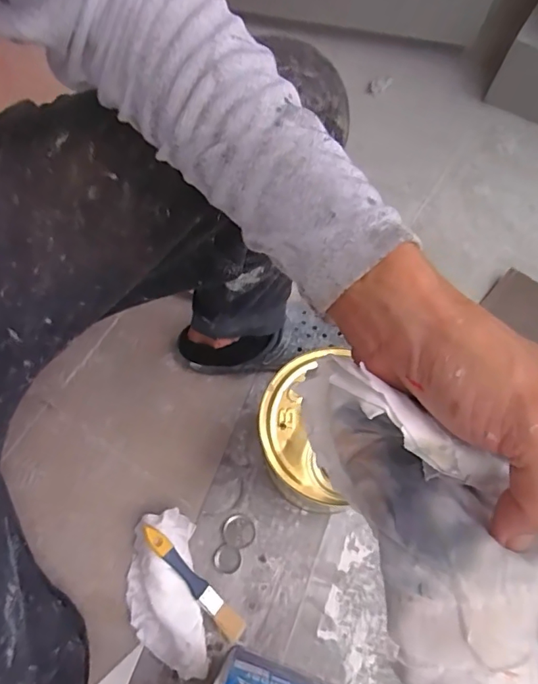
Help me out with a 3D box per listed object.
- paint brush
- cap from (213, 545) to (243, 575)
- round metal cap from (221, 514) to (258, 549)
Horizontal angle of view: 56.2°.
[{"bbox_3d":[-0.091,0.292,0.613,0.026,0.015,0.177,-40,99,-14],"label":"paint brush"},{"bbox_3d":[-0.053,0.279,0.647,0.034,0.006,0.034,0,69,0],"label":"cap"},{"bbox_3d":[-0.040,0.249,0.663,0.041,0.006,0.040,18,70,7],"label":"round metal cap"}]

